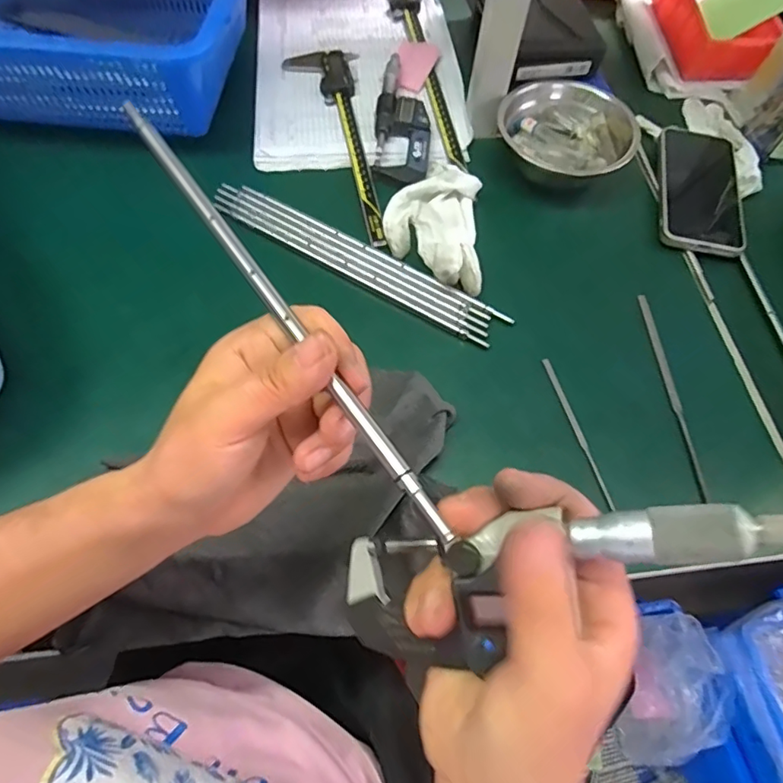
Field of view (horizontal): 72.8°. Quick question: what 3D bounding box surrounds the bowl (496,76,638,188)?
[{"bbox_3d":[0.168,-0.250,0.512,0.123,0.054,0.123,1,63,-3],"label":"bowl"}]

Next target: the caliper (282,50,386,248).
[{"bbox_3d":[-0.053,-0.250,0.520,0.069,0.016,0.269,-9,64,-8],"label":"caliper"}]

